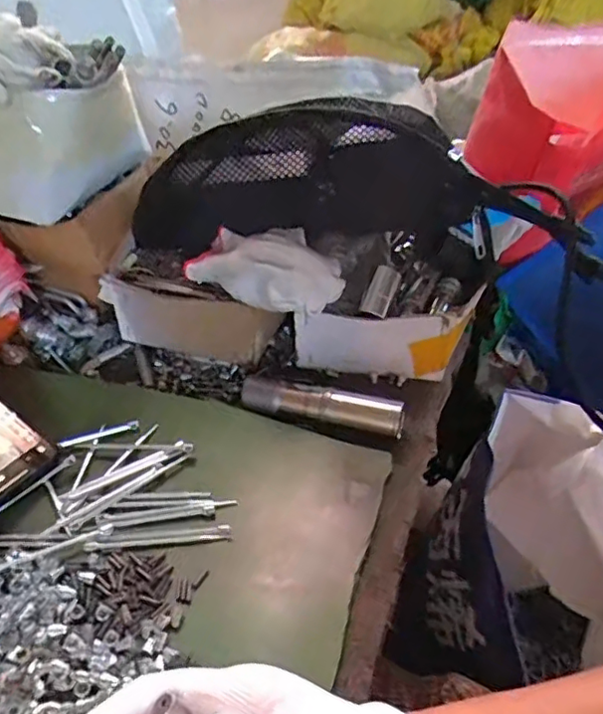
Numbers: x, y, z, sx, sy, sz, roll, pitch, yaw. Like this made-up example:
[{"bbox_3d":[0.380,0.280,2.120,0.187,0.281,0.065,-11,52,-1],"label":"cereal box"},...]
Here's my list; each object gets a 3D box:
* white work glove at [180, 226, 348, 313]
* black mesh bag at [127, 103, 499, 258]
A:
[{"bbox_3d":[-0.023,-0.071,0.462,0.119,0.042,0.080,25,47,27],"label":"white work glove"},{"bbox_3d":[-0.003,-0.142,0.476,0.268,0.114,0.047,3,41,5],"label":"black mesh bag"}]

